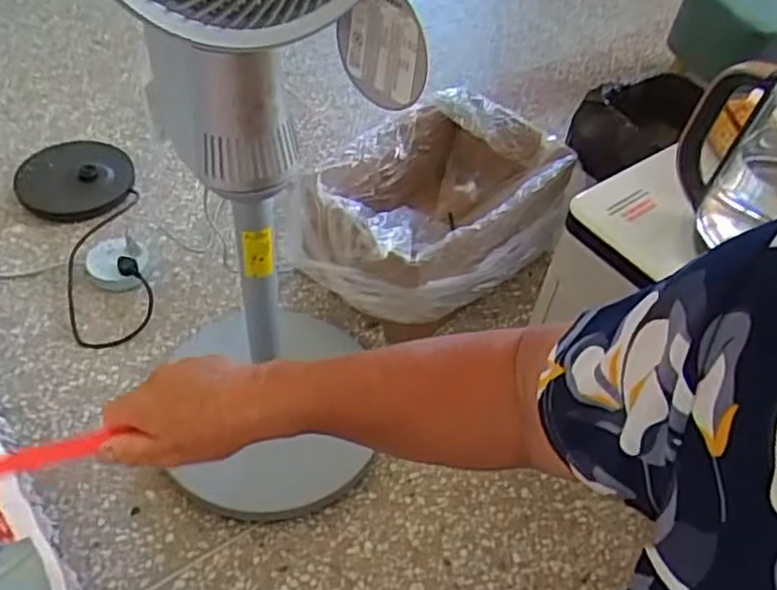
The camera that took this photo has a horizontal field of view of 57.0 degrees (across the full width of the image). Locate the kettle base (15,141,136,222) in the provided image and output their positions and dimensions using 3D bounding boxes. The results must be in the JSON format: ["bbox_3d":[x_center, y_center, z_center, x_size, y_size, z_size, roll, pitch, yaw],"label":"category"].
[{"bbox_3d":[-0.576,-0.221,1.331,0.196,0.030,0.204,3,48,-4],"label":"kettle base"}]

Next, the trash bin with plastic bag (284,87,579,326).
[{"bbox_3d":[0.072,-0.112,1.154,0.407,0.236,0.293,-27,56,-27],"label":"trash bin with plastic bag"}]

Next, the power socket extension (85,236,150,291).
[{"bbox_3d":[-0.452,-0.058,1.196,0.091,0.033,0.104,1,48,-5],"label":"power socket extension"}]

